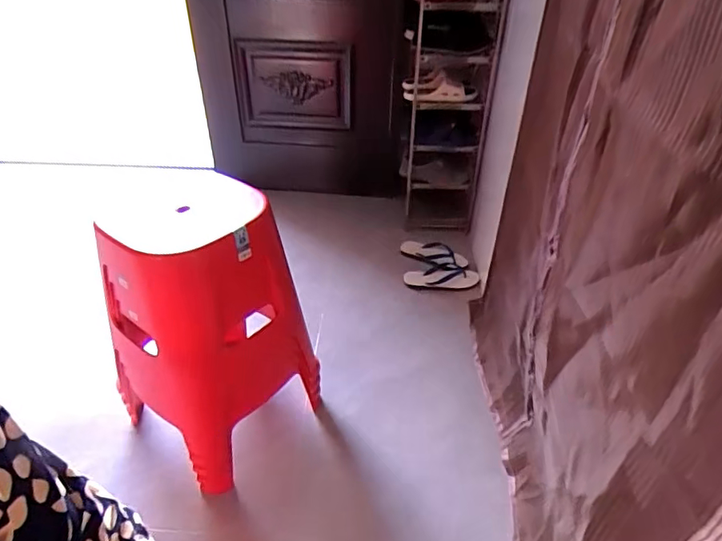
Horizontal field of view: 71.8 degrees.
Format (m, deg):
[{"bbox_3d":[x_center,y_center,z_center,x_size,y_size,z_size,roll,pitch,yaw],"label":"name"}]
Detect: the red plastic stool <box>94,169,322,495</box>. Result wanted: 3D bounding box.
[{"bbox_3d":[-0.320,0.116,1.060,0.315,0.529,0.342,27,44,30],"label":"red plastic stool"}]

